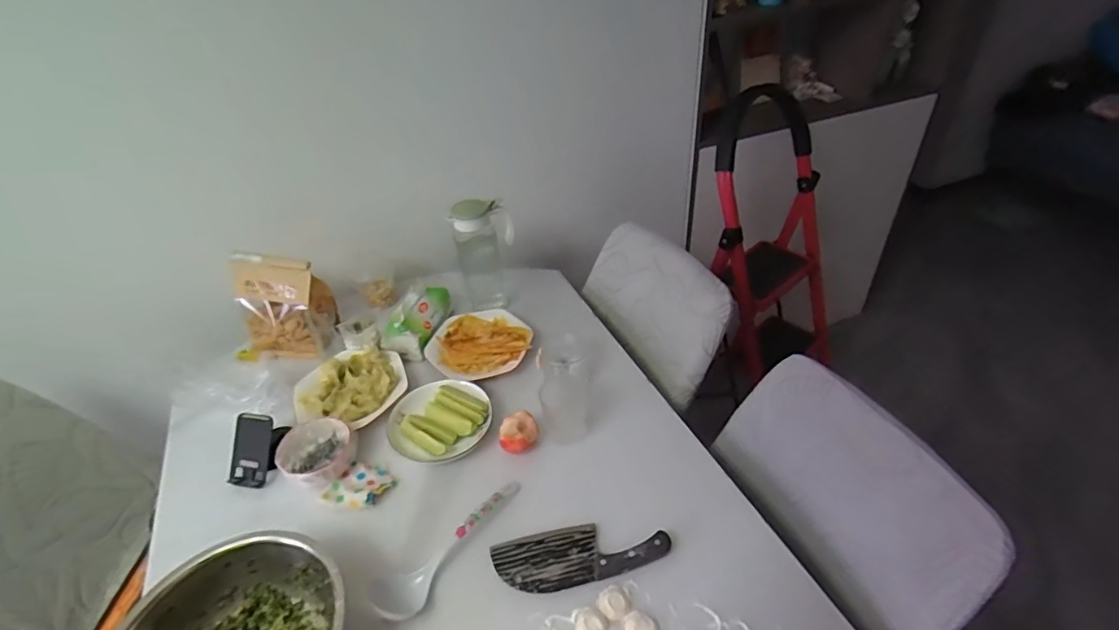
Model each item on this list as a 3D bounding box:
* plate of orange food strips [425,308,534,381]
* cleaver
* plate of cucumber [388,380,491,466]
[{"bbox_3d":[-0.162,0.053,1.090,0.189,0.024,0.199,-3,39,2],"label":"plate of orange food strips"},{"bbox_3d":[0.029,0.327,0.751,0.241,0.014,0.084,-7,39,-3],"label":"cleaver"},{"bbox_3d":[-0.213,0.176,0.948,0.169,0.030,0.160,-3,39,2],"label":"plate of cucumber"}]

